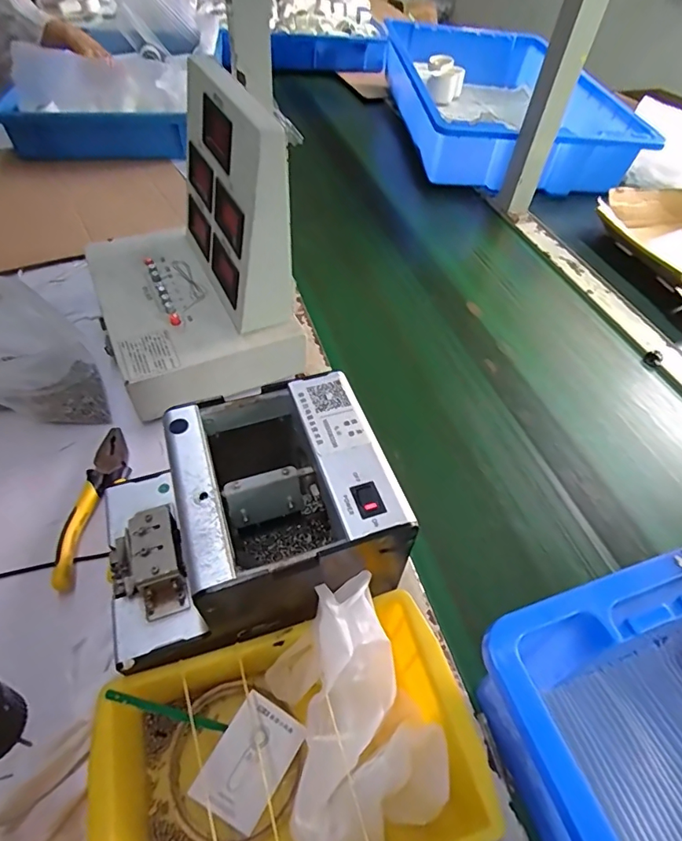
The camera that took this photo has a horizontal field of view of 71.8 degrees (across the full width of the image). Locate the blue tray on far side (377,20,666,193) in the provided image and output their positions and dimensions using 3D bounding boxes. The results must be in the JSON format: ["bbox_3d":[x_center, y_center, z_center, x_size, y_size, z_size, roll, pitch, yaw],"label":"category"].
[{"bbox_3d":[0.339,-0.683,1.015,0.424,0.120,0.651,-1,51,-6],"label":"blue tray on far side"}]

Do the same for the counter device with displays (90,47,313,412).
[{"bbox_3d":[-0.168,-0.184,0.457,0.173,0.215,0.244,-22,56,-22],"label":"counter device with displays"}]

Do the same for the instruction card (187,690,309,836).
[{"bbox_3d":[-0.055,0.209,0.289,0.045,0.004,0.062,39,65,-2],"label":"instruction card"}]

